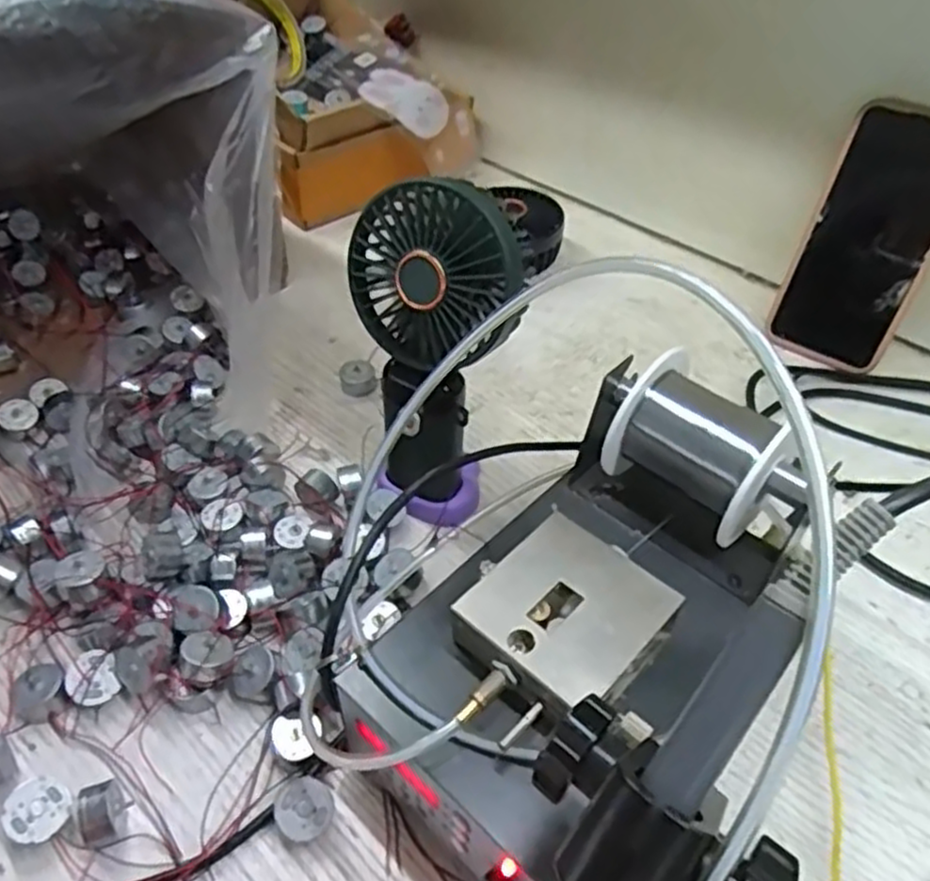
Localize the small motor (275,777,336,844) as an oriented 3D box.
[{"bbox_3d":[-0.068,0.154,0.313,0.023,0.014,0.024,-20,80,-18],"label":"small motor"}]

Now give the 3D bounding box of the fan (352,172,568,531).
[{"bbox_3d":[-0.013,-0.041,0.389,0.075,0.181,0.079,-13,47,-12],"label":"fan"}]

